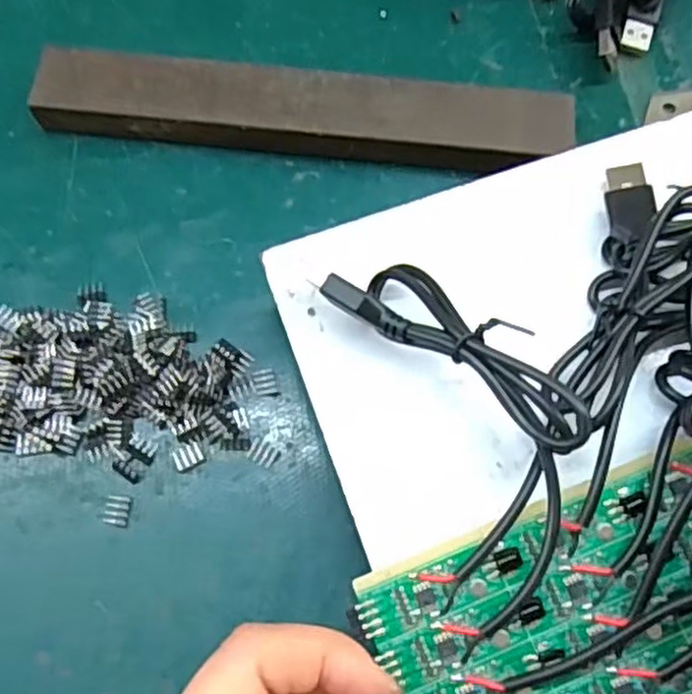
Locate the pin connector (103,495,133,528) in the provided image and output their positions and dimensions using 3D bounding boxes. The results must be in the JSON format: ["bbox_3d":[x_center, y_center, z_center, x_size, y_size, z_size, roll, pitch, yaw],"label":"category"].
[{"bbox_3d":[-0.076,0.055,0.237,0.009,0.004,0.010,7,70,2],"label":"pin connector"}]

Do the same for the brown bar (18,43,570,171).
[{"bbox_3d":[-0.017,-0.092,0.283,0.205,0.017,0.034,7,70,2],"label":"brown bar"}]

